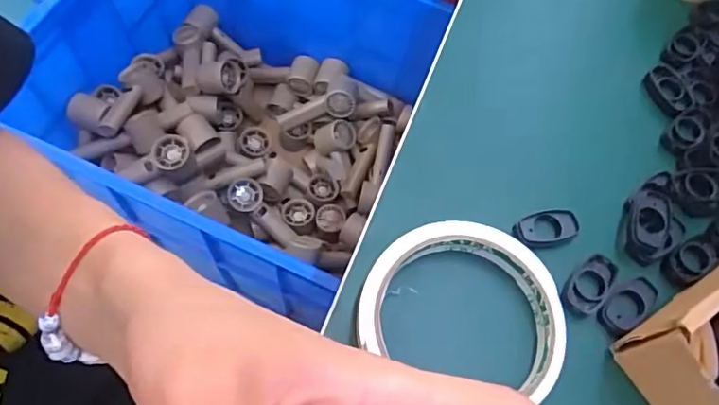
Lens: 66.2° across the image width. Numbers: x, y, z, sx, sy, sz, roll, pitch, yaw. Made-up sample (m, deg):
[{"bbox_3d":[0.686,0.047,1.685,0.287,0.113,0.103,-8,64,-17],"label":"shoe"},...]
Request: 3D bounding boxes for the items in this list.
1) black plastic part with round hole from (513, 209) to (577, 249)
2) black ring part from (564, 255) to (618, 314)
[{"bbox_3d":[0.095,0.013,0.281,0.033,0.004,0.018,-4,66,-7],"label":"black plastic part with round hole"},{"bbox_3d":[0.113,0.039,0.270,0.017,0.006,0.033,38,68,12],"label":"black ring part"}]

